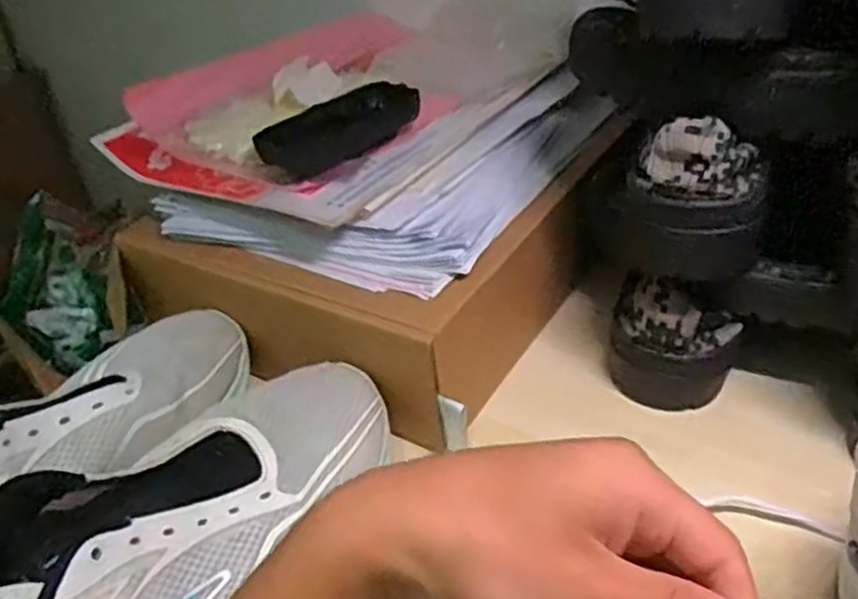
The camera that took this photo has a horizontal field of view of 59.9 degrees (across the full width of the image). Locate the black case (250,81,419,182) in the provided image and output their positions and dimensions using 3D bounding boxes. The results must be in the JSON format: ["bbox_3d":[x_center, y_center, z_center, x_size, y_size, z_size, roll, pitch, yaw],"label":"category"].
[{"bbox_3d":[-0.058,-0.113,0.498,0.049,0.028,0.111,23,45,35],"label":"black case"}]

